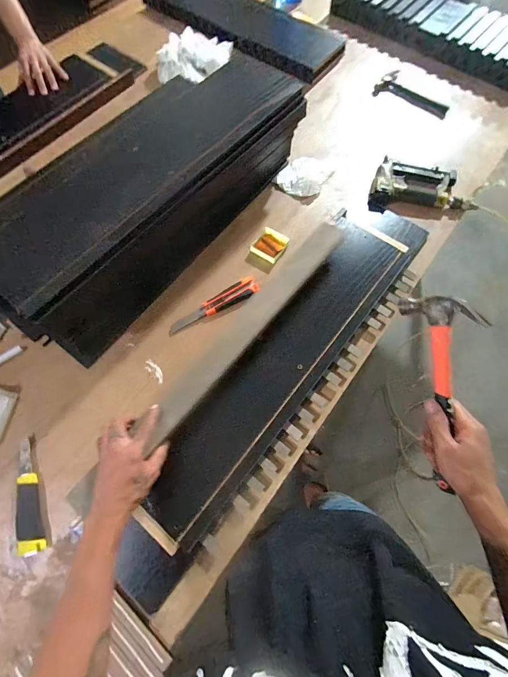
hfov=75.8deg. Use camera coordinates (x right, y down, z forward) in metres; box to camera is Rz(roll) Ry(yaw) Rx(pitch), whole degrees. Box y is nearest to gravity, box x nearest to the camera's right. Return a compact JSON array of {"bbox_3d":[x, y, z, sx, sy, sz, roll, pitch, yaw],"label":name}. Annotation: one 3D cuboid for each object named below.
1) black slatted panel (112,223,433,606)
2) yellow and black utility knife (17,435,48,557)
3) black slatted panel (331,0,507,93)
[{"bbox_3d":[0.087,0.048,0.605,0.184,0.065,0.872,34,72,13],"label":"black slatted panel"},{"bbox_3d":[-0.378,0.261,0.548,0.041,0.020,0.182,-14,69,-5],"label":"yellow and black utility knife"},{"bbox_3d":[0.549,-0.924,0.962,0.674,0.078,0.212,40,74,14],"label":"black slatted panel"}]

